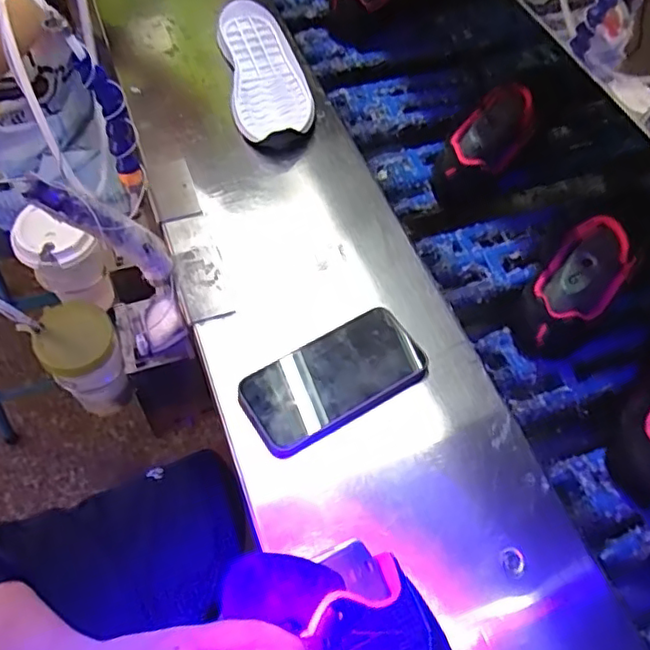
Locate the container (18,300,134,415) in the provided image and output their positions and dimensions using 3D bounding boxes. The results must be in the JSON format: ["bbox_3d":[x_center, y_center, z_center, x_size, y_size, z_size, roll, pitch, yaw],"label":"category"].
[{"bbox_3d":[-0.250,0.042,0.654,0.072,0.130,0.082,-36,64,-21],"label":"container"}]

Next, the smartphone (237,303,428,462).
[{"bbox_3d":[0.008,0.047,0.548,0.163,0.018,0.081,-28,61,-17],"label":"smartphone"}]

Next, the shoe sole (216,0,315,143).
[{"bbox_3d":[-0.079,-0.330,0.789,0.097,0.023,0.273,-10,57,-7],"label":"shoe sole"}]

